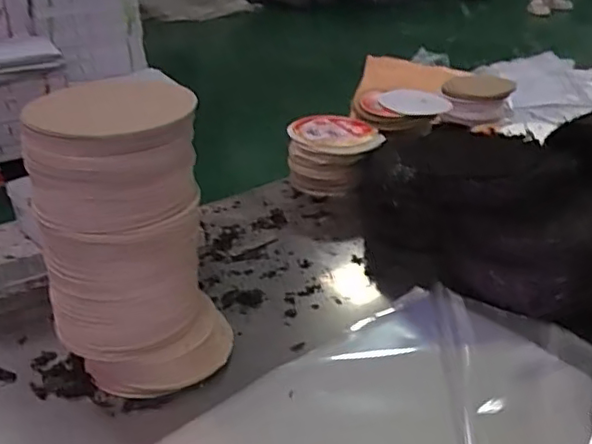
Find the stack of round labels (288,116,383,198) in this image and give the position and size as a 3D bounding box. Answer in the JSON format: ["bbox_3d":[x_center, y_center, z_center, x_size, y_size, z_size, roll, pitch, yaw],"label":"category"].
[{"bbox_3d":[0.072,-0.119,1.139,0.160,0.109,0.123,9,31,16],"label":"stack of round labels"}]

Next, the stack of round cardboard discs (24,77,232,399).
[{"bbox_3d":[-0.176,0.020,0.673,0.176,0.335,0.154,-10,31,-16],"label":"stack of round cardboard discs"}]

